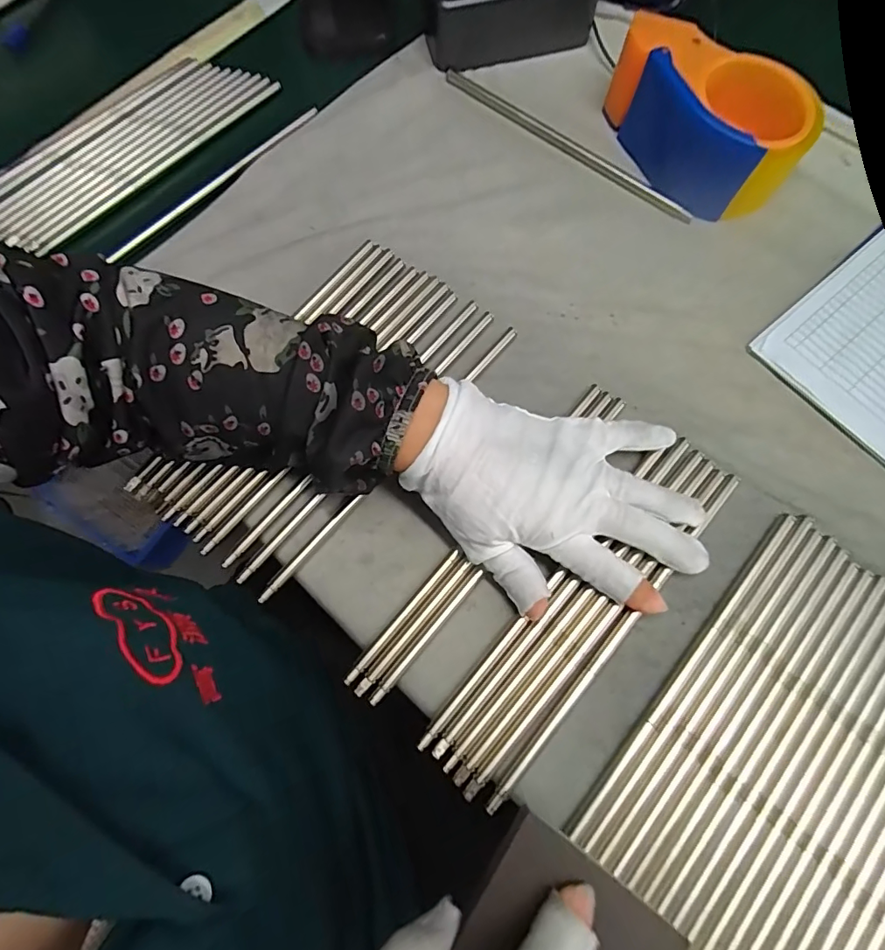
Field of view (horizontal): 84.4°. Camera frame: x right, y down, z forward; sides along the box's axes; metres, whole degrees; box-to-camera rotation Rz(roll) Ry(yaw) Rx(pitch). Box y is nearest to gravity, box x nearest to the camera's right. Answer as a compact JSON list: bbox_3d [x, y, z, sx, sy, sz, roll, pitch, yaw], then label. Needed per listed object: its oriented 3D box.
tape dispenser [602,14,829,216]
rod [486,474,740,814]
[{"bbox_3d":[0.184,-0.253,0.342,0.082,0.058,0.138,-31,74,-9],"label":"tape dispenser"},{"bbox_3d":[0.099,0.083,0.265,0.008,0.004,0.226,41,77,12],"label":"rod"}]

